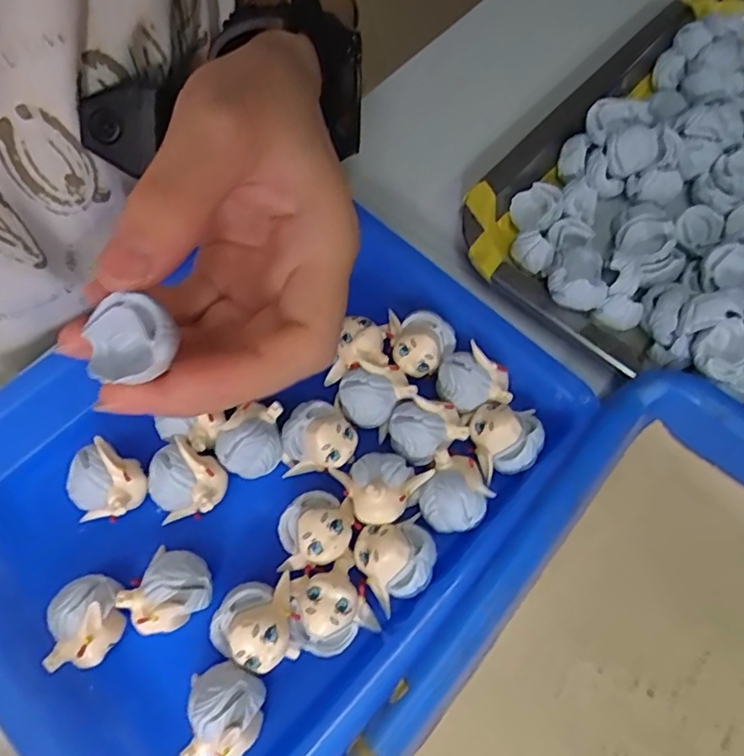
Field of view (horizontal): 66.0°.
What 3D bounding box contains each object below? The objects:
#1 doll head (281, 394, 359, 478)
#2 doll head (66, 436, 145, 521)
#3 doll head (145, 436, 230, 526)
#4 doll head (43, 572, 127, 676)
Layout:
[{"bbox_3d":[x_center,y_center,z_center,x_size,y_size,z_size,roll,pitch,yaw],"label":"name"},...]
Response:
[{"bbox_3d":[-0.021,0.022,0.222,0.028,0.020,0.026,-9,66,-6],"label":"doll head"},{"bbox_3d":[-0.098,0.041,0.212,0.025,0.028,0.024,1,65,-2],"label":"doll head"},{"bbox_3d":[-0.069,0.039,0.211,0.026,0.023,0.026,1,65,-2],"label":"doll head"},{"bbox_3d":[-0.096,0.082,0.194,0.024,0.023,0.028,1,65,-2],"label":"doll head"}]

